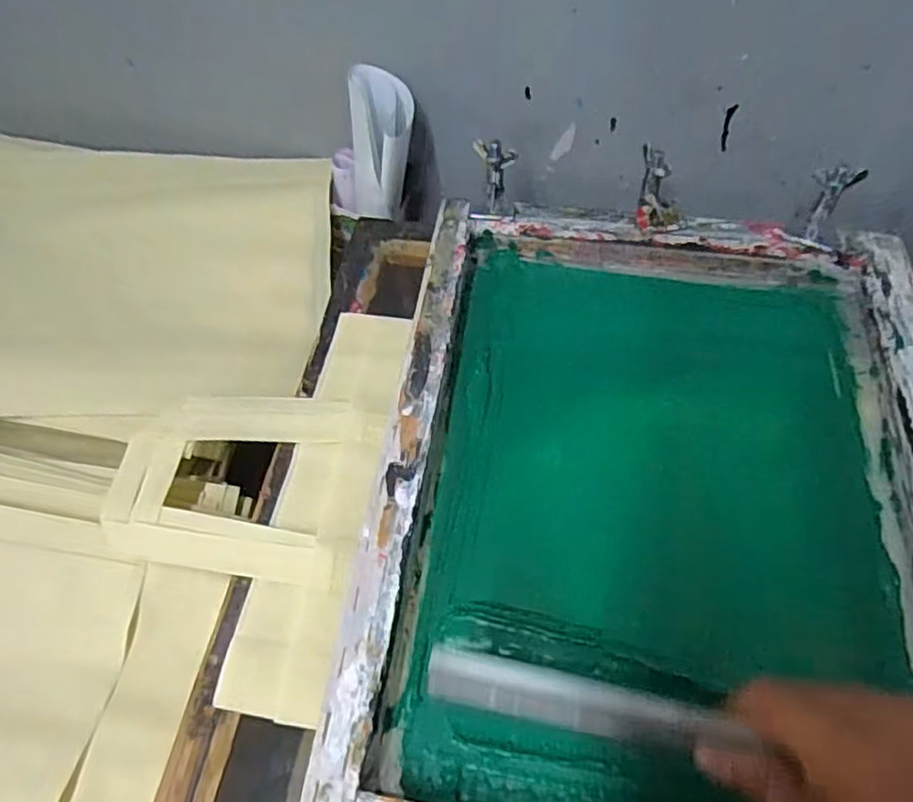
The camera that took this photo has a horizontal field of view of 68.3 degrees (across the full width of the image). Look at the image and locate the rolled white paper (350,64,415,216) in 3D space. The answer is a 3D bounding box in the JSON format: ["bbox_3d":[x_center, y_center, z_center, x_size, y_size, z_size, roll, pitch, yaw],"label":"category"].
[{"bbox_3d":[-0.075,-0.235,0.640,0.071,0.130,0.063,3,59,7],"label":"rolled white paper"}]

